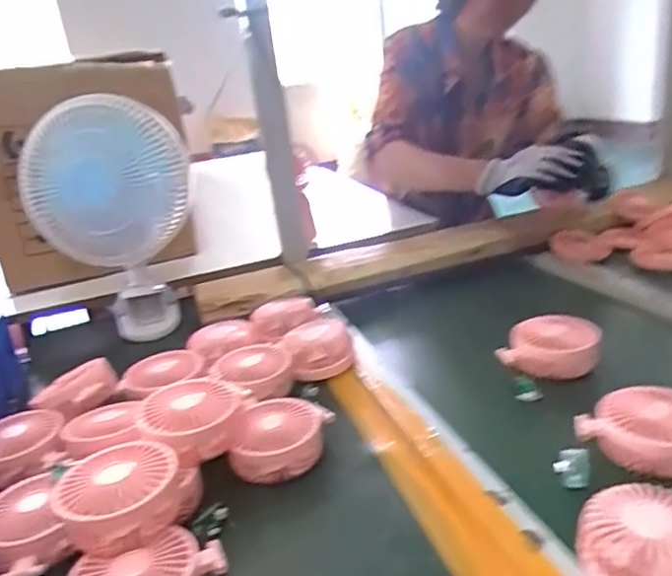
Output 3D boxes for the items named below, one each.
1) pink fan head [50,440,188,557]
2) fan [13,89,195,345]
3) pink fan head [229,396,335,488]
[{"bbox_3d":[-0.166,0.168,0.482,0.094,0.056,0.094,-17,23,-25],"label":"pink fan head"},{"bbox_3d":[-0.336,-0.099,0.920,0.219,0.340,0.224,-16,23,-24],"label":"fan"},{"bbox_3d":[-0.050,0.149,0.592,0.076,0.049,0.095,0,22,17],"label":"pink fan head"}]

